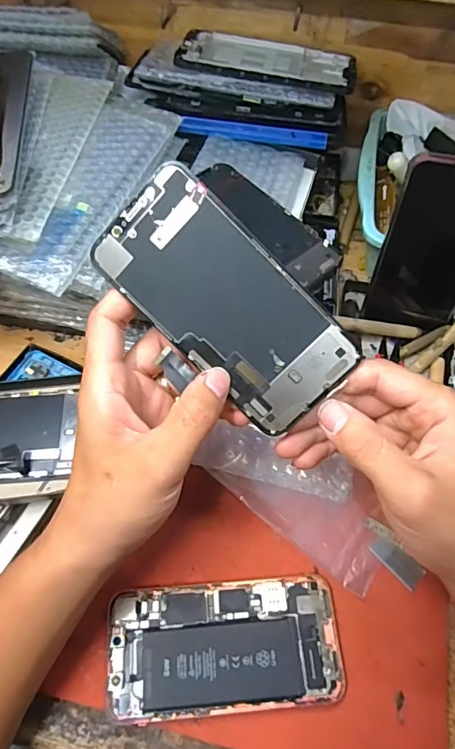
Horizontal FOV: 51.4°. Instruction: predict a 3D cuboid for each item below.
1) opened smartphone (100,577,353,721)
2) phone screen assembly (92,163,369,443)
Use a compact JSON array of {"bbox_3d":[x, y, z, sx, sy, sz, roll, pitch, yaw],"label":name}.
[{"bbox_3d":[0.000,0.172,0.302,0.145,0.005,0.071,-3,65,-5],"label":"opened smartphone"},{"bbox_3d":[-0.001,-0.037,0.252,0.143,0.004,0.069,44,102,-5],"label":"phone screen assembly"}]

